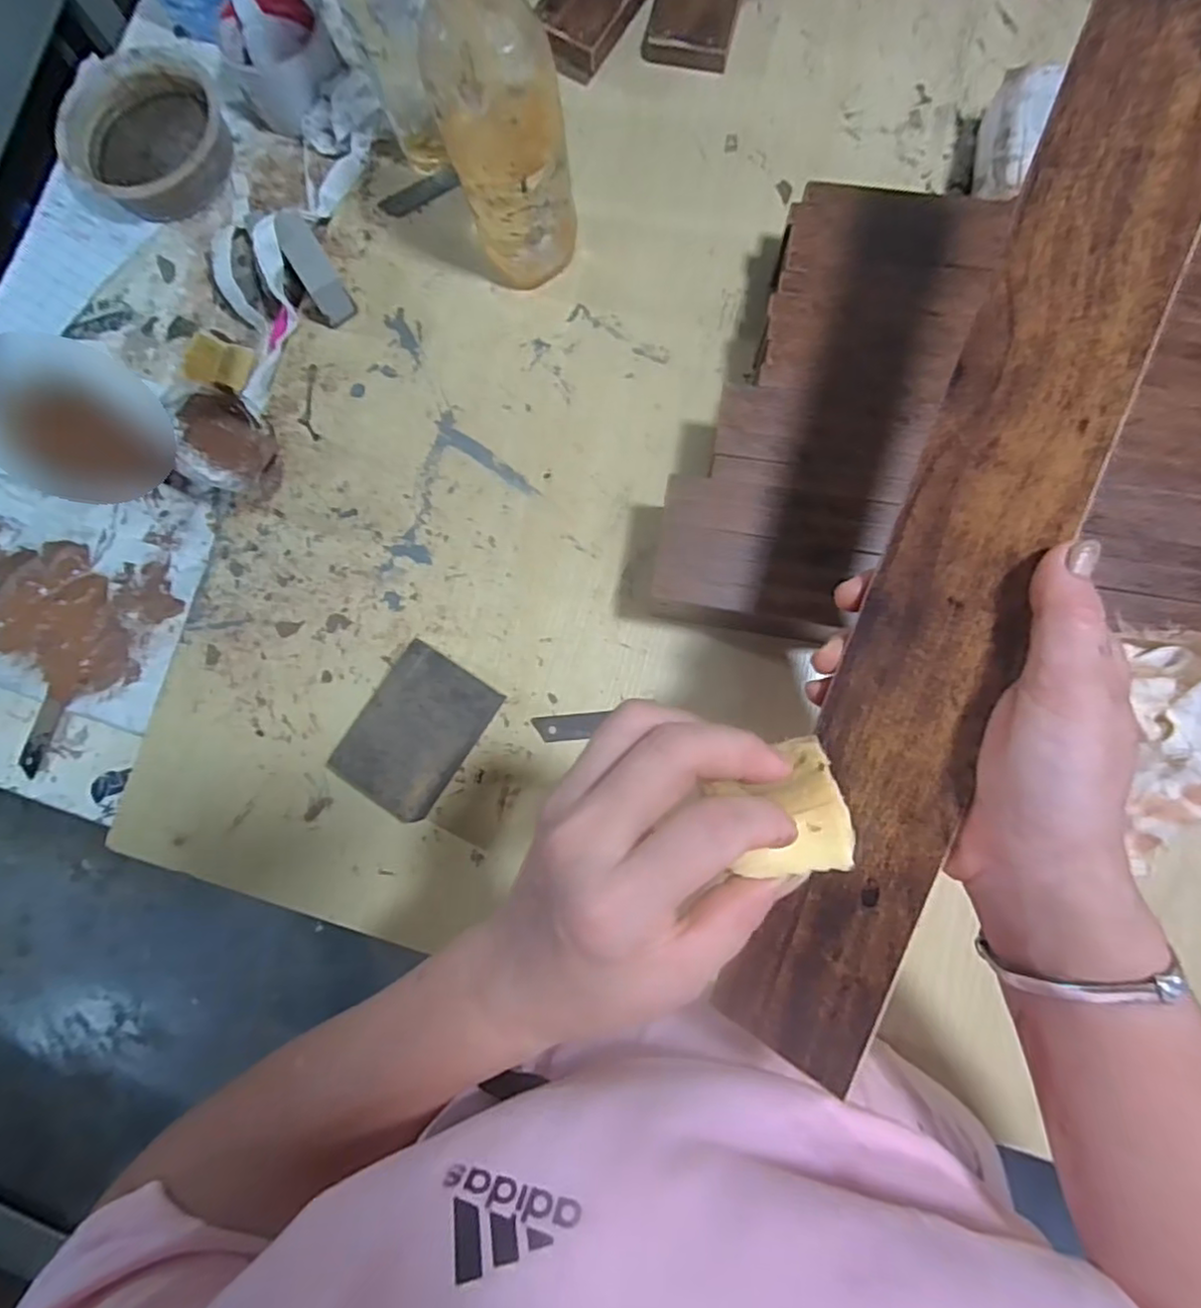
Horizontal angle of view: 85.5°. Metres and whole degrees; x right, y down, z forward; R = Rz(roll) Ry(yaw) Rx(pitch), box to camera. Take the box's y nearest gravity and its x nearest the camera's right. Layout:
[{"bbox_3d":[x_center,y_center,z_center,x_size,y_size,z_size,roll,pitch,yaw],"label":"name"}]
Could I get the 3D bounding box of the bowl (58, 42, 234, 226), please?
[{"bbox_3d":[-0.360,-0.412,0.514,0.126,0.033,0.126,44,88,8],"label":"bowl"}]

